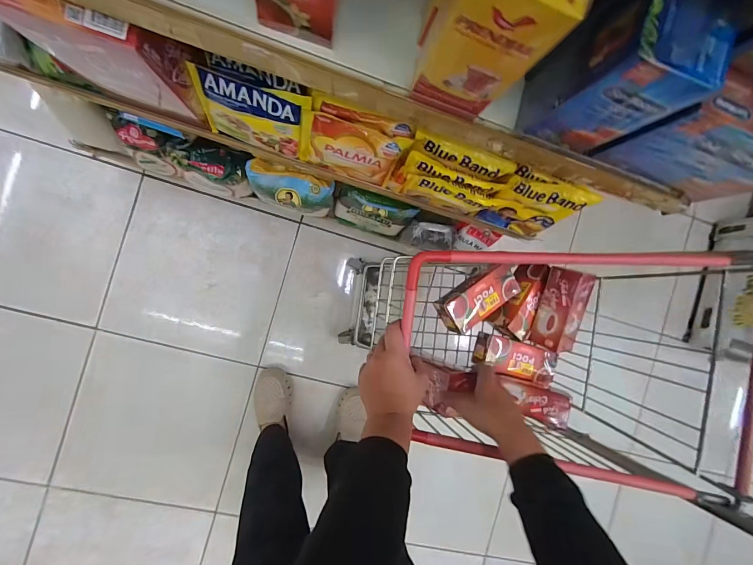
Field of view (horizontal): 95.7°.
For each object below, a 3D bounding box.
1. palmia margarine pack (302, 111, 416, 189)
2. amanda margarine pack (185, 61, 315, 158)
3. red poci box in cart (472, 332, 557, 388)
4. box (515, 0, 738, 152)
[{"bbox_3d":[-0.038,-0.180,0.477,0.139,0.109,0.018,14,75,-13],"label":"palmia margarine pack"},{"bbox_3d":[-0.160,-0.219,0.458,0.149,0.114,0.013,16,72,-5],"label":"amanda margarine pack"},{"bbox_3d":[0.260,0.142,0.632,0.148,0.051,0.067,19,89,-9],"label":"red poci box in cart"},{"bbox_3d":[0.165,-0.150,0.255,0.068,0.124,0.062,12,90,-10],"label":"box"}]

